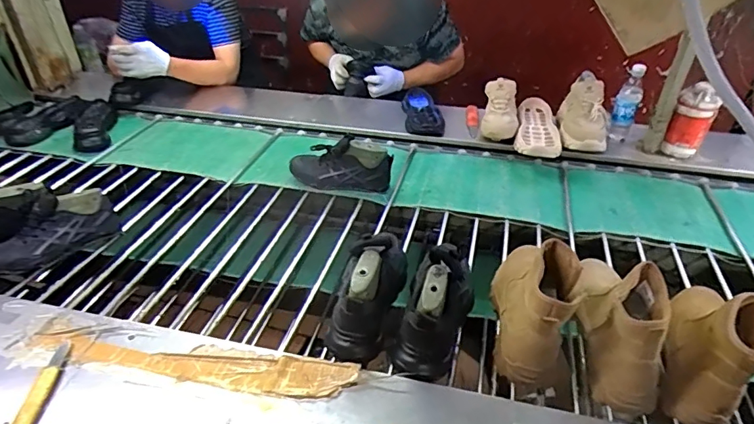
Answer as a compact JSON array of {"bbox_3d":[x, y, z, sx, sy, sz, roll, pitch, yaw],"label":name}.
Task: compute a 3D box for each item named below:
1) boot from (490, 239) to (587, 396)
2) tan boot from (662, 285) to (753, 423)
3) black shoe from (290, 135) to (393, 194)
[{"bbox_3d":[0.254,0.135,0.787,0.111,0.160,0.229,6,37,12],"label":"boot"},{"bbox_3d":[0.509,0.180,0.727,0.110,0.141,0.248,24,43,31],"label":"tan boot"},{"bbox_3d":[-0.088,-0.118,1.244,0.249,0.117,0.088,2,36,6],"label":"black shoe"}]

